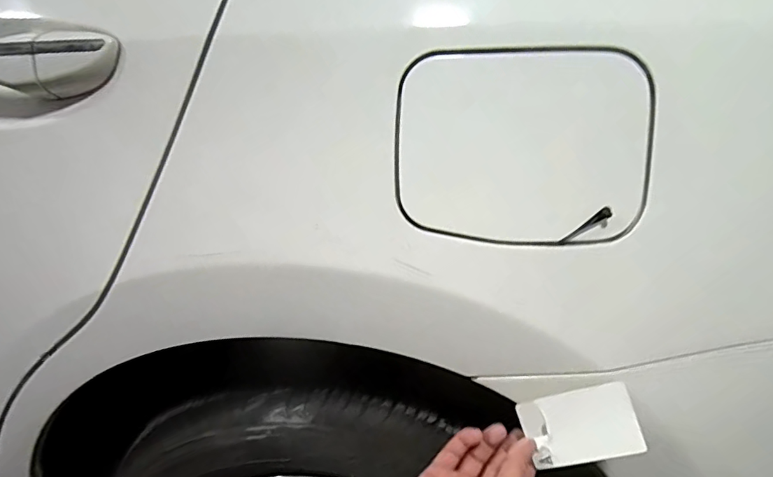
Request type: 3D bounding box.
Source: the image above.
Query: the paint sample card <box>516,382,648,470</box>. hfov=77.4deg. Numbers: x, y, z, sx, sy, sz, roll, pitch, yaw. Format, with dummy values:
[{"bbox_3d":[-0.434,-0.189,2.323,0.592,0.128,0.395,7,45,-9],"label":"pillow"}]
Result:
[{"bbox_3d":[0.155,0.151,0.385,0.084,0.056,0.005,-19,-4,17],"label":"paint sample card"}]

